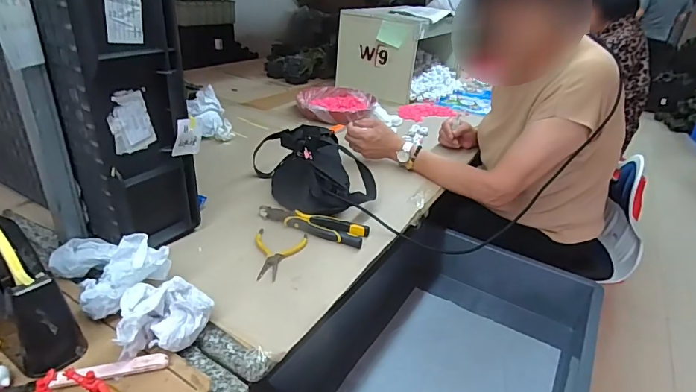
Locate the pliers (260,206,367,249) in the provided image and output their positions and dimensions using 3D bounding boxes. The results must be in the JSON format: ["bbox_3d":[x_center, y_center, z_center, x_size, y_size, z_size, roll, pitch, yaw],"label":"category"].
[{"bbox_3d":[-0.062,0.046,0.736,0.195,0.014,0.058,15,29,18],"label":"pliers"}]

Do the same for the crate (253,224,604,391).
[{"bbox_3d":[0.195,0.287,0.785,0.403,0.140,0.621,20,31,26],"label":"crate"}]

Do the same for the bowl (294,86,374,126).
[{"bbox_3d":[-0.039,-0.282,1.336,0.244,0.054,0.277,6,28,2],"label":"bowl"}]

